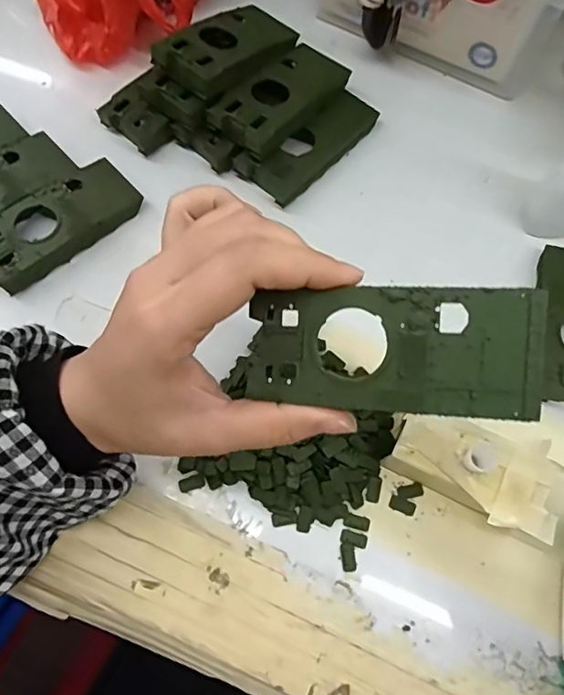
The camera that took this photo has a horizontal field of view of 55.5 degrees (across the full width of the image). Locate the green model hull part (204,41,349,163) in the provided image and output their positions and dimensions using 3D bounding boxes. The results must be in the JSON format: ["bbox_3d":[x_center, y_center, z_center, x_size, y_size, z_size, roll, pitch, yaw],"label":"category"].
[{"bbox_3d":[0.002,-0.170,0.367,0.047,0.019,0.104,39,63,5],"label":"green model hull part"}]

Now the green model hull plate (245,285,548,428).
[{"bbox_3d":[0.038,0.001,0.194,0.103,0.004,0.045,3,94,15],"label":"green model hull plate"}]

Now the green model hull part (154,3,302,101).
[{"bbox_3d":[-0.034,-0.204,0.361,0.051,0.020,0.107,33,57,10],"label":"green model hull part"}]

